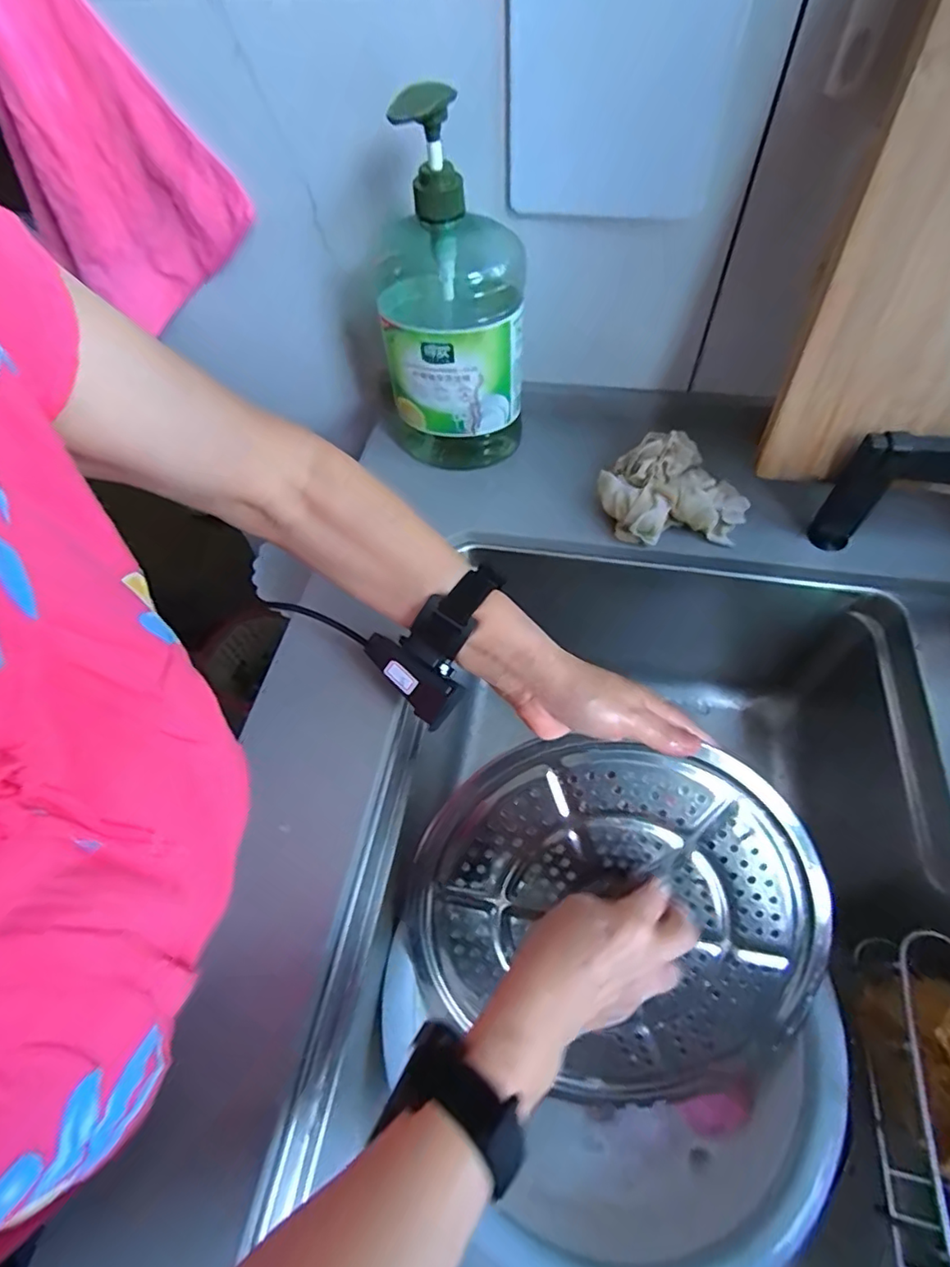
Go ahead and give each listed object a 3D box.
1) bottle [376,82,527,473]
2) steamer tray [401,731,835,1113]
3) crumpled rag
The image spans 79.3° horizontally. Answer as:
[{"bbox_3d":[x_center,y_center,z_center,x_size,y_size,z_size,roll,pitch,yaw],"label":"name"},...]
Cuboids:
[{"bbox_3d":[-0.024,-0.275,0.484,0.117,0.273,0.121,-11,57,-4],"label":"bottle"},{"bbox_3d":[0.107,0.205,0.416,0.285,0.016,0.271,43,99,-2],"label":"steamer tray"},{"bbox_3d":[0.172,-0.127,0.508,0.119,0.048,0.091,-2,57,2],"label":"crumpled rag"}]

